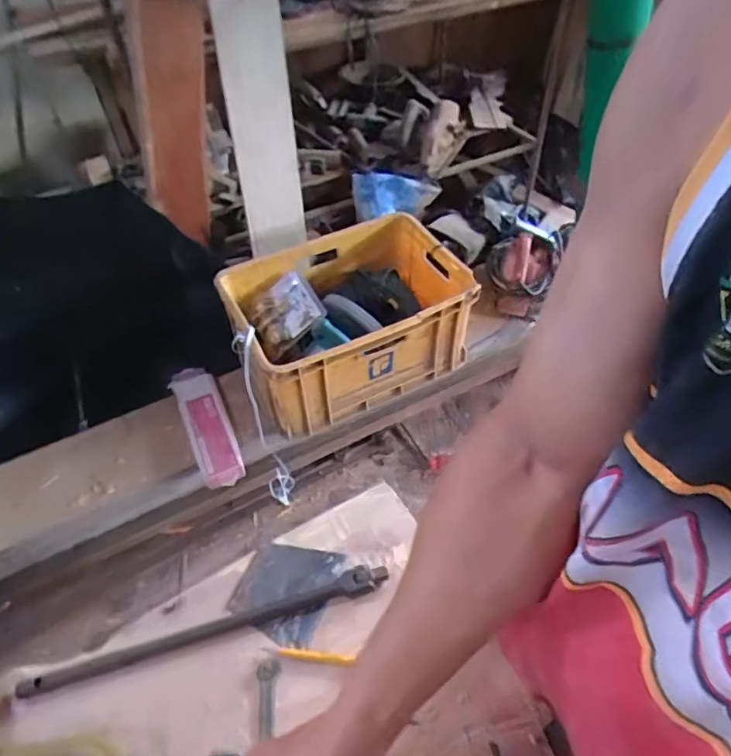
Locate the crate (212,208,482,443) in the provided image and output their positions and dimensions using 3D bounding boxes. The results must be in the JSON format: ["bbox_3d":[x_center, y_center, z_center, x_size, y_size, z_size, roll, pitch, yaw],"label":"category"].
[{"bbox_3d":[-0.028,-0.143,1.295,0.540,0.250,0.375,-23,50,-17],"label":"crate"}]

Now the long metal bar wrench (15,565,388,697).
[{"bbox_3d":[-0.156,0.251,0.547,0.366,0.014,0.025,-14,47,-9],"label":"long metal bar wrench"}]

